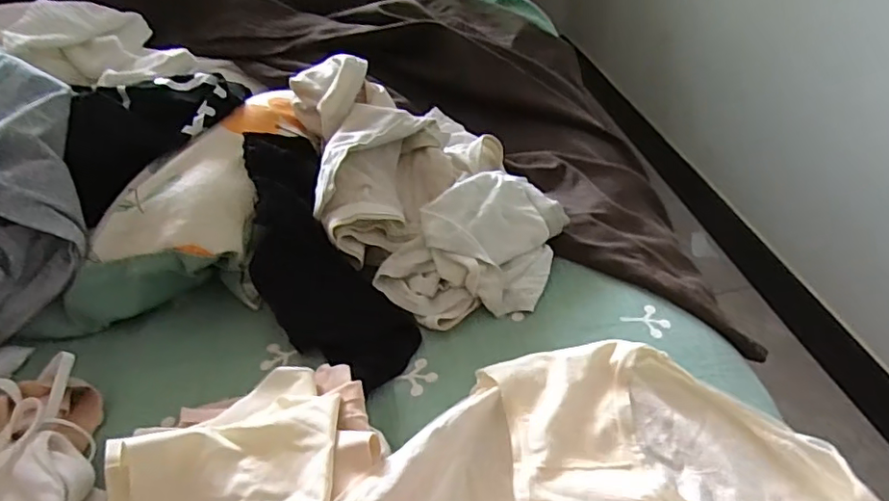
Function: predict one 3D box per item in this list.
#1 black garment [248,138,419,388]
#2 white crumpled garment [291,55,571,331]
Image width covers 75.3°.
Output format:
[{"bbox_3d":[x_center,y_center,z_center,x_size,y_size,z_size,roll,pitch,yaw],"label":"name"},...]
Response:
[{"bbox_3d":[-0.109,0.003,0.470,0.094,0.044,0.242,-25,76,-21],"label":"black garment"},{"bbox_3d":[-0.013,-0.064,0.503,0.201,0.121,0.235,-12,41,-8],"label":"white crumpled garment"}]

